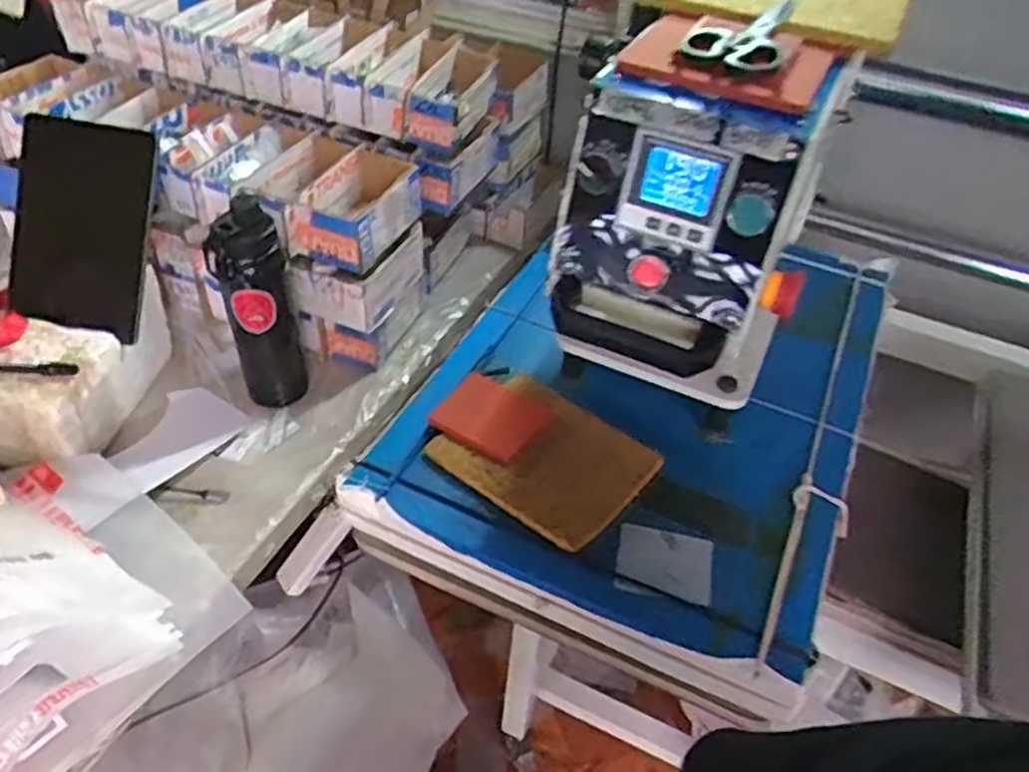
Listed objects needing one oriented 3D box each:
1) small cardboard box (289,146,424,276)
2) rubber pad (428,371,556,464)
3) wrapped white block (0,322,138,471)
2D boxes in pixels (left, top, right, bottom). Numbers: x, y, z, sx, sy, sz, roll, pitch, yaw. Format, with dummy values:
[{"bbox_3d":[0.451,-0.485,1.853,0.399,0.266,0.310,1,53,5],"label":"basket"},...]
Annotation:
[{"bbox_3d":[-0.192,-0.219,0.948,0.104,0.065,0.163,17,45,14],"label":"small cardboard box"},{"bbox_3d":[-0.019,0.027,0.713,0.086,0.019,0.083,29,49,24],"label":"rubber pad"},{"bbox_3d":[-0.537,0.011,0.874,0.147,0.109,0.138,10,44,7],"label":"wrapped white block"}]

